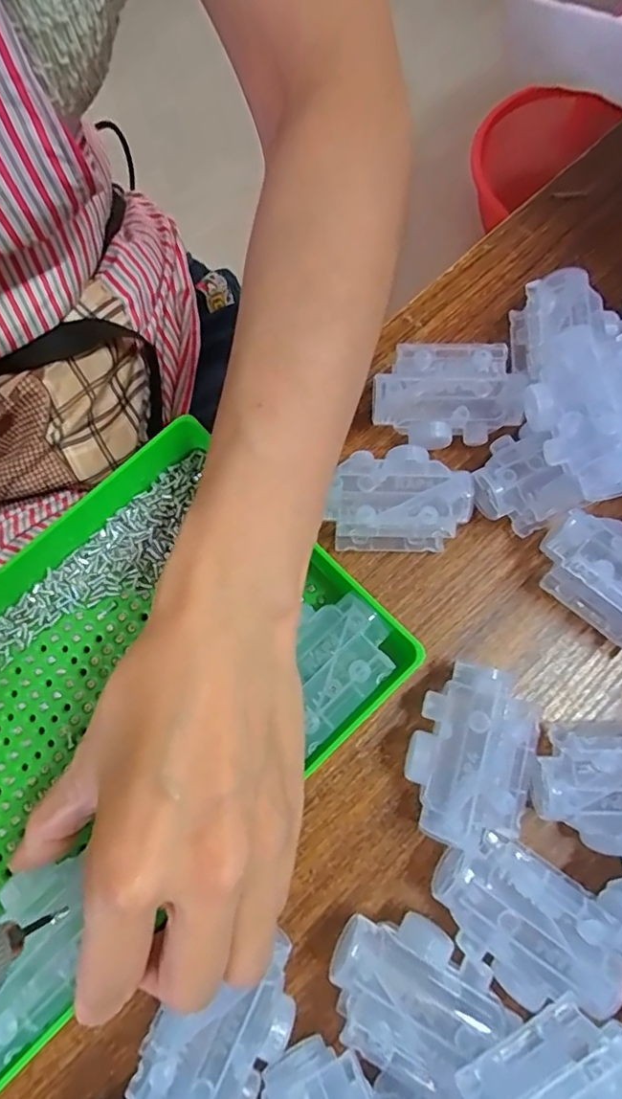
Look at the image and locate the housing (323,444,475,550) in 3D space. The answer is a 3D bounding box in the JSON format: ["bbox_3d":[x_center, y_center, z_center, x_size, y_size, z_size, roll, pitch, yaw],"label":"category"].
[{"bbox_3d":[0.041,-0.024,0.251,0.061,0.030,0.044,1,75,2],"label":"housing"}]

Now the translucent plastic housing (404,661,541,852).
[{"bbox_3d":[0.065,0.084,0.224,0.043,0.029,0.067,16,76,6],"label":"translucent plastic housing"}]

